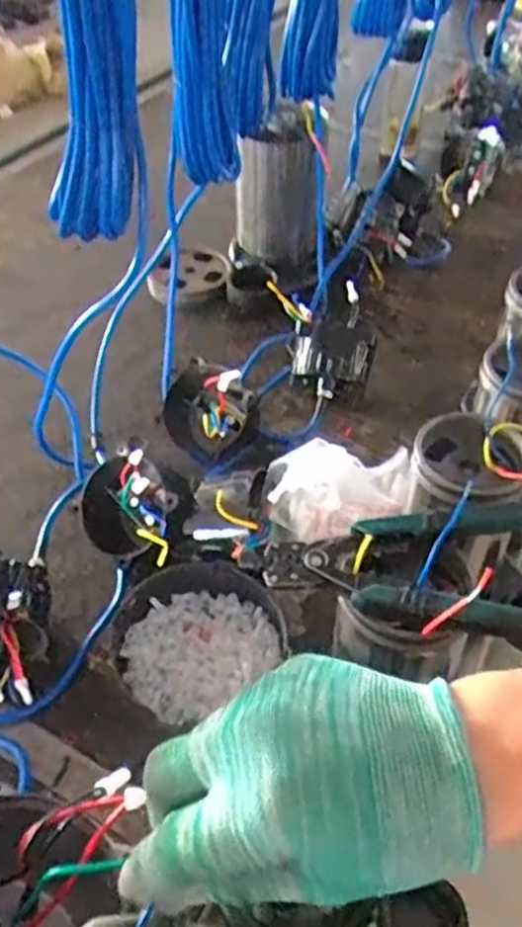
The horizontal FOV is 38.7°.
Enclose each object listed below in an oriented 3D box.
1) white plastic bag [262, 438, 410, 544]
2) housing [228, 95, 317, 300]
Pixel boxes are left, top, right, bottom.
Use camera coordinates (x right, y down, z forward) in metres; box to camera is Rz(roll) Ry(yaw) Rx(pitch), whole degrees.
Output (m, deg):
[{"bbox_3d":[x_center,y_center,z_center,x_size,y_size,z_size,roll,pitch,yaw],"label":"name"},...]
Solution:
[{"bbox_3d":[0.080,0.022,0.695,0.155,0.103,0.065,-14,48,-12],"label":"white plastic bag"},{"bbox_3d":[0.017,-0.320,0.951,0.120,0.215,0.101,-2,47,-1],"label":"housing"}]

